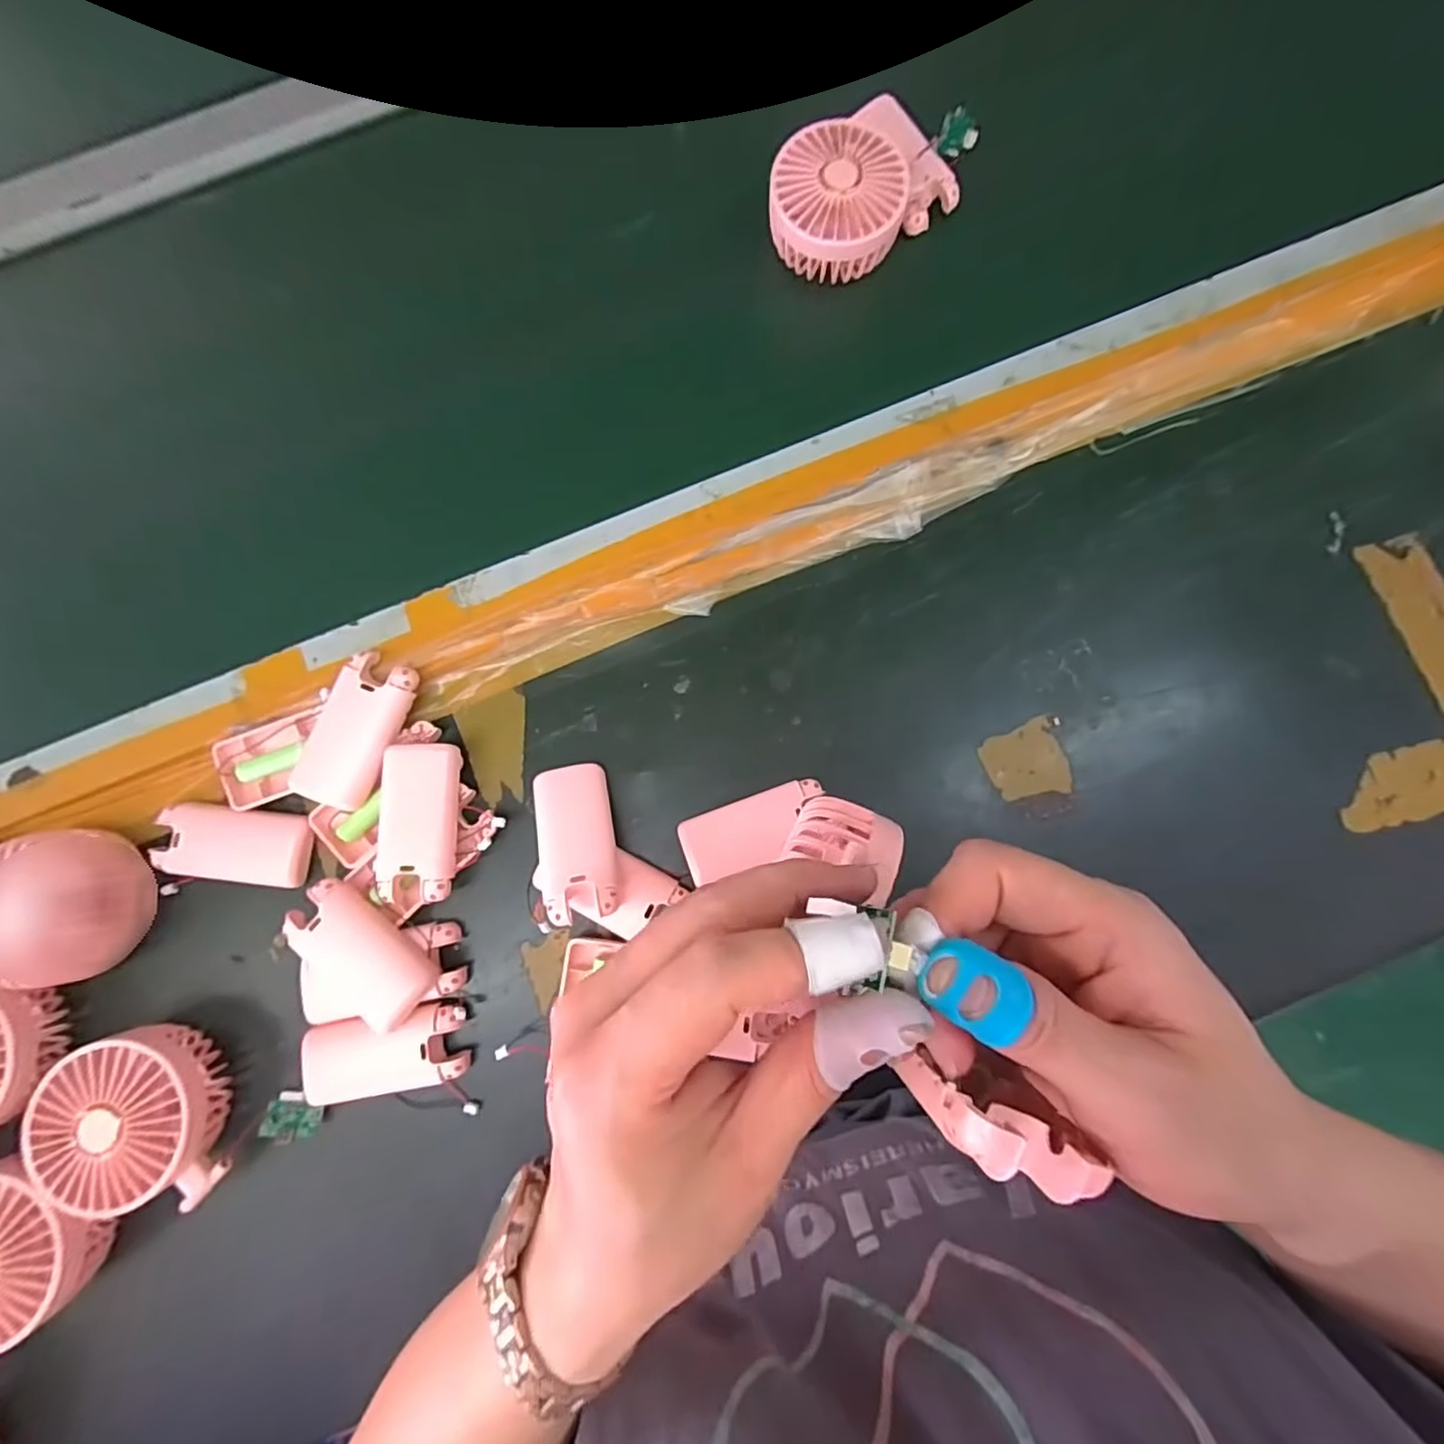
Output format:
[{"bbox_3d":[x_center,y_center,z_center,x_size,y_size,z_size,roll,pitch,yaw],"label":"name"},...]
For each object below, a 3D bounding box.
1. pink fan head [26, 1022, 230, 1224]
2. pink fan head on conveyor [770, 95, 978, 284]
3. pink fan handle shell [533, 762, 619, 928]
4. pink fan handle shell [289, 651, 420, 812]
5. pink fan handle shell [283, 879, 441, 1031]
[{"bbox_3d":[-0.332,0.227,0.348,0.086,0.045,0.100,-16,83,-1],"label":"pink fan head"},{"bbox_3d":[0.100,-0.363,0.409,0.149,0.038,0.085,-42,84,-4],"label":"pink fan head on conveyor"},{"bbox_3d":[-0.088,0.070,0.369,0.045,0.013,0.097,-7,60,-13],"label":"pink fan handle shell"},{"bbox_3d":[-0.227,0.007,0.382,0.044,0.016,0.096,24,84,3],"label":"pink fan handle shell"},{"bbox_3d":[-0.214,0.136,0.368,0.091,0.024,0.042,38,85,5],"label":"pink fan handle shell"}]

